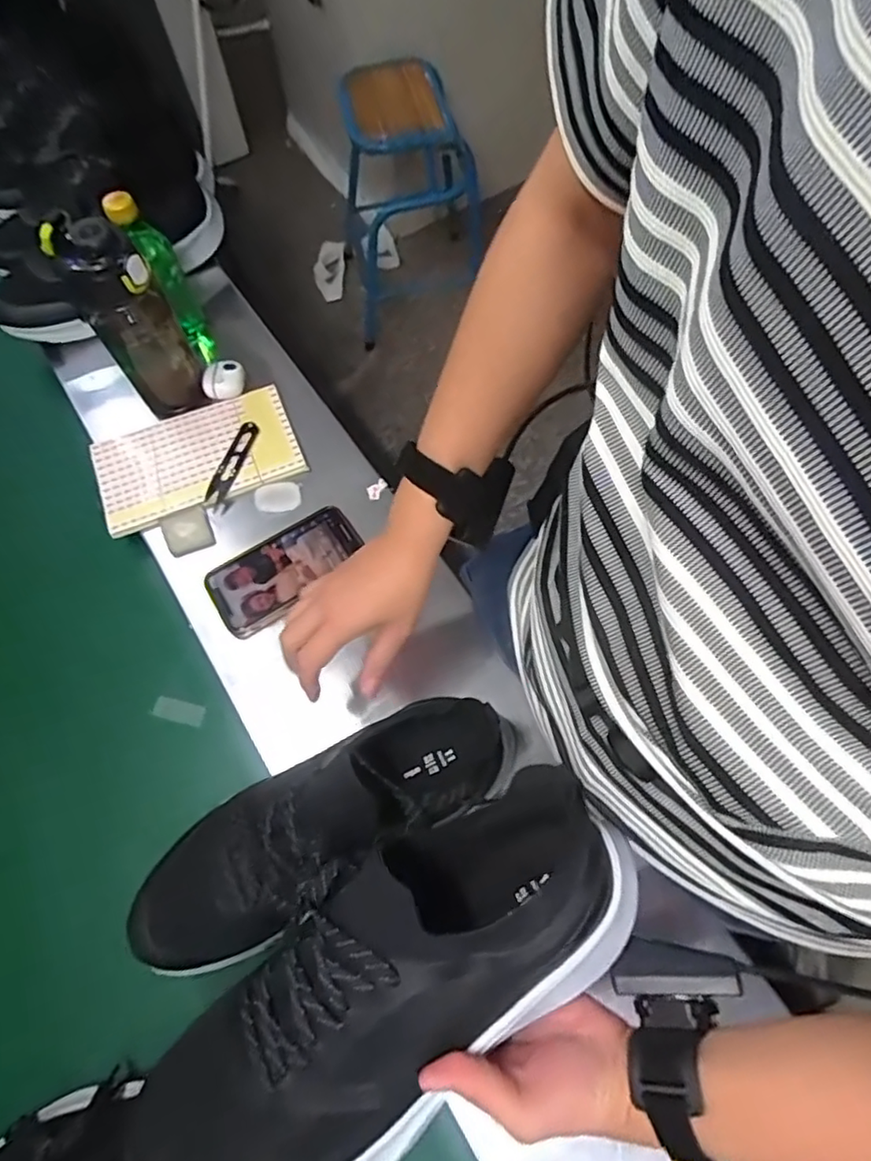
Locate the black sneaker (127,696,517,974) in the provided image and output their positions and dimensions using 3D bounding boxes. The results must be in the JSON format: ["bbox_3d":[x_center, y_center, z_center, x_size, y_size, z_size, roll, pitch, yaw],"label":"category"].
[{"bbox_3d":[-0.086,0.175,0.435,0.292,0.091,0.095,-25,68,-10],"label":"black sneaker"}]

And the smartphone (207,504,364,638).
[{"bbox_3d":[-0.146,-0.012,0.595,0.149,0.016,0.076,-31,69,-12],"label":"smartphone"}]

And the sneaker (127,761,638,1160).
[{"bbox_3d":[-0.028,0.223,0.321,0.288,0.090,0.121,-36,70,-10],"label":"sneaker"}]

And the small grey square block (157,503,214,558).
[{"bbox_3d":[-0.256,-0.050,0.625,0.047,0.014,0.044,-21,67,-8],"label":"small grey square block"}]

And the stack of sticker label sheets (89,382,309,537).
[{"bbox_3d":[-0.255,-0.135,0.655,0.206,0.013,0.120,-21,67,-8],"label":"stack of sticker label sheets"}]

